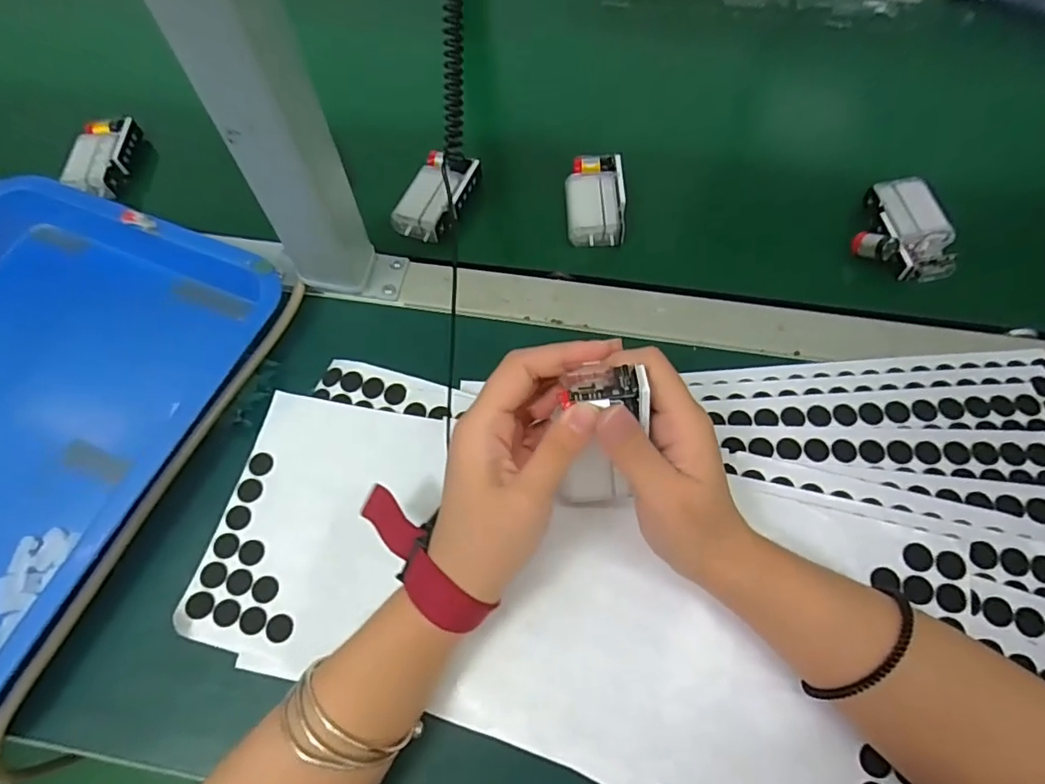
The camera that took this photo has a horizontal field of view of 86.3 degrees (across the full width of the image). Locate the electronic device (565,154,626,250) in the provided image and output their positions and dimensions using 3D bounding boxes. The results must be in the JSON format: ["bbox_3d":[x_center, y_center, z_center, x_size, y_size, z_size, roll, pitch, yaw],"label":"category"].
[{"bbox_3d":[0.057,-0.149,0.433,0.045,0.025,0.075,-1,59,0],"label":"electronic device"}]

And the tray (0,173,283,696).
[{"bbox_3d":[-0.350,0.013,0.369,0.261,0.068,0.337,21,67,11],"label":"tray"}]

